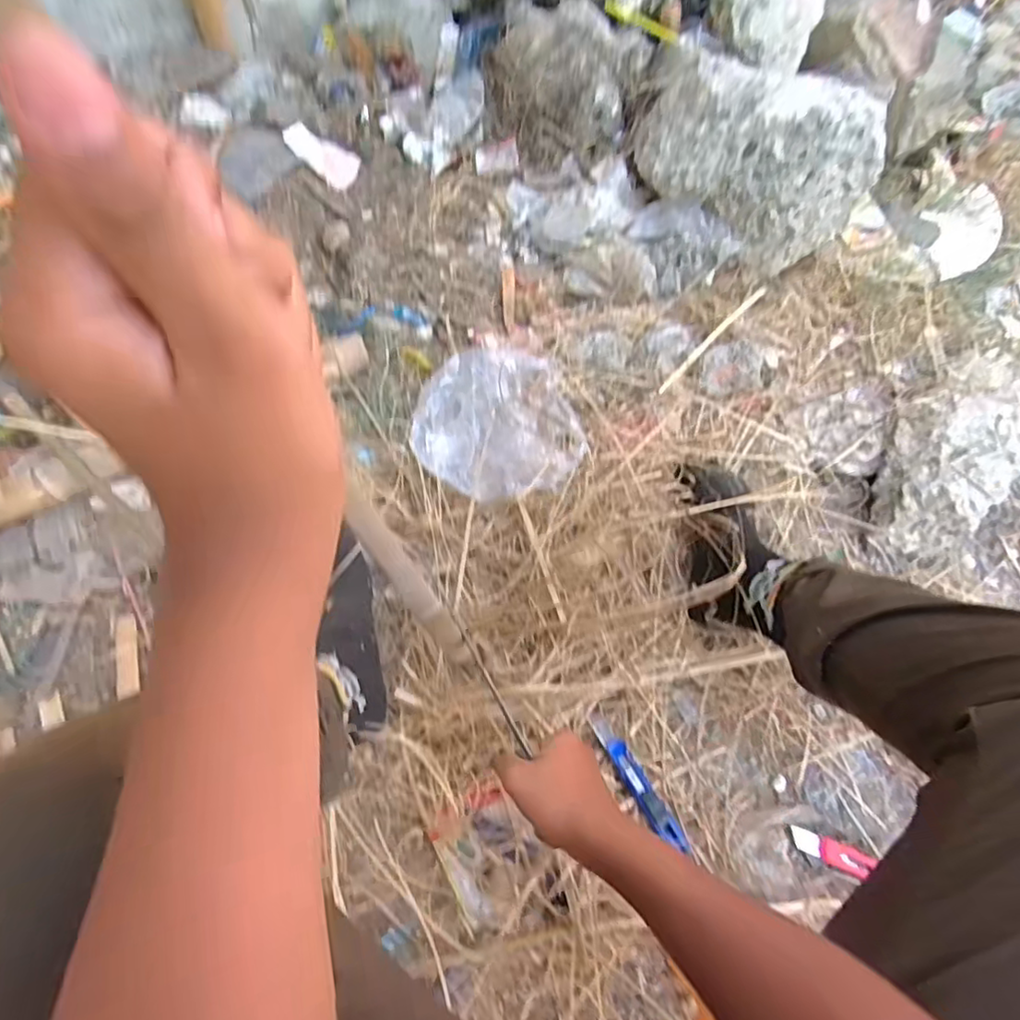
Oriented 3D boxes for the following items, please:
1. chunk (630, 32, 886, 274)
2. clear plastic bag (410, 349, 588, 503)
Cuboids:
[{"bbox_3d":[0.354,-0.575,0.962,0.414,0.200,0.226,42,71,14],"label":"chunk"},{"bbox_3d":[-0.017,-0.102,0.781,0.202,0.088,0.174,-5,67,-5],"label":"clear plastic bag"}]

